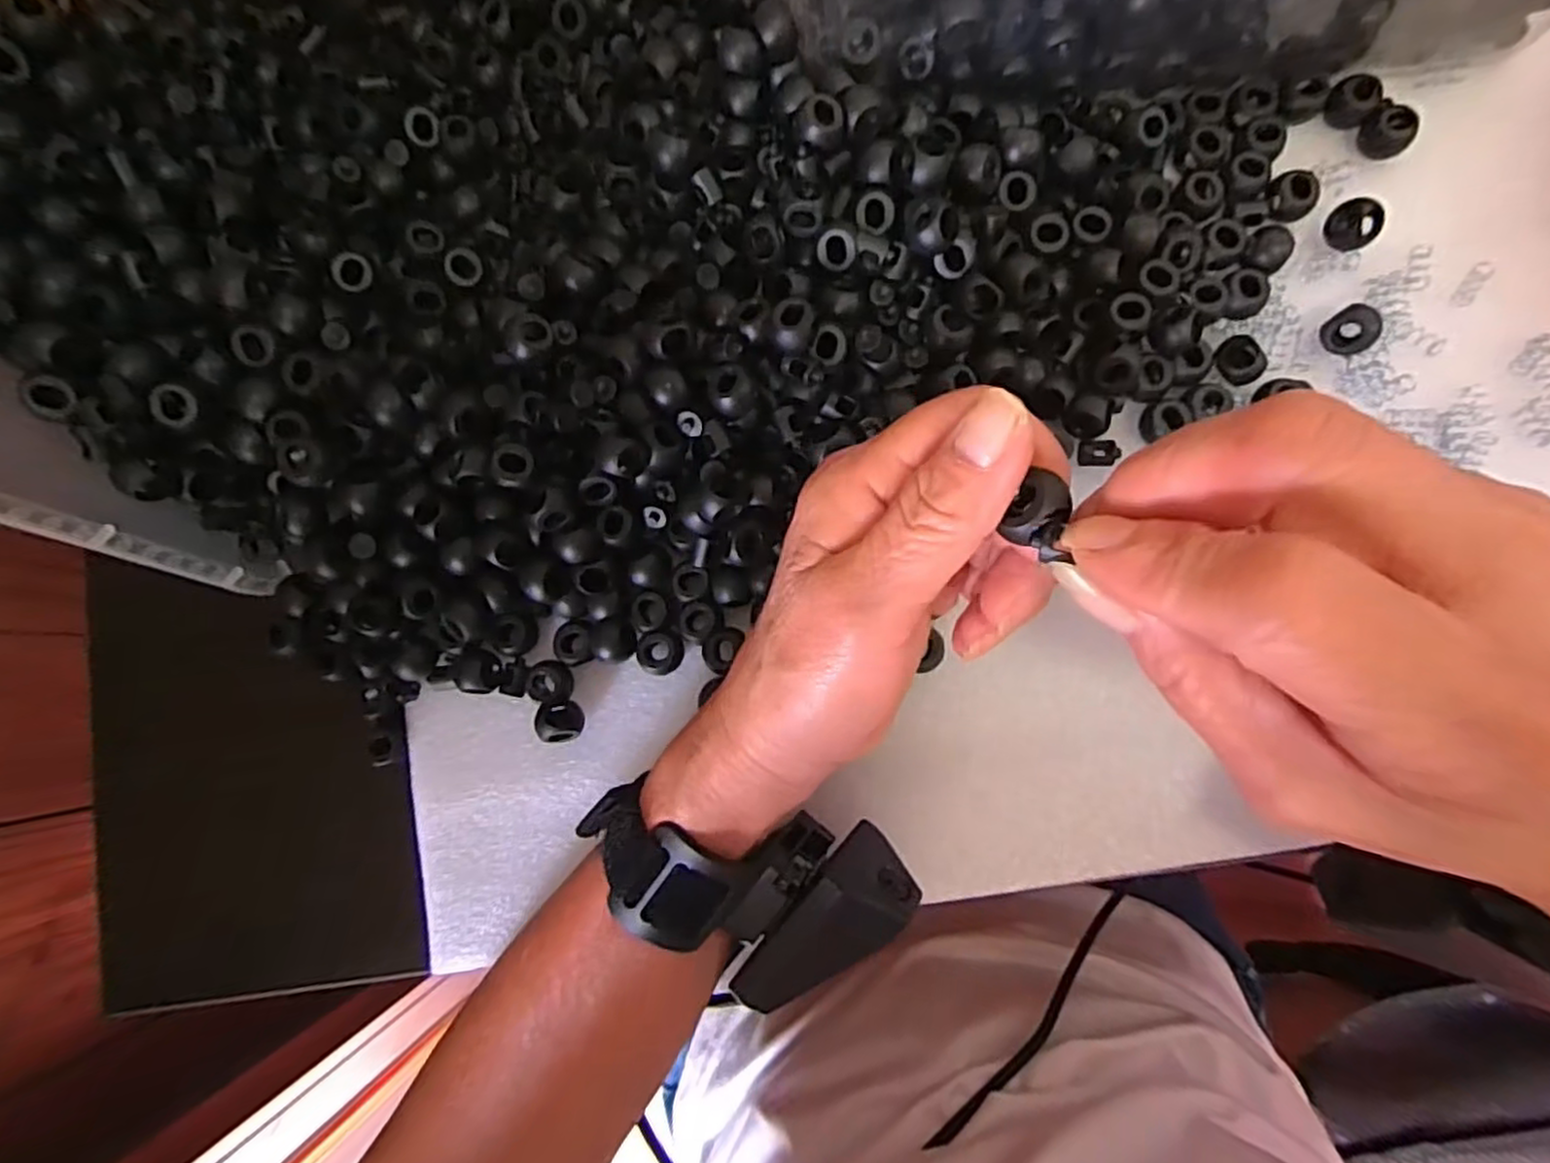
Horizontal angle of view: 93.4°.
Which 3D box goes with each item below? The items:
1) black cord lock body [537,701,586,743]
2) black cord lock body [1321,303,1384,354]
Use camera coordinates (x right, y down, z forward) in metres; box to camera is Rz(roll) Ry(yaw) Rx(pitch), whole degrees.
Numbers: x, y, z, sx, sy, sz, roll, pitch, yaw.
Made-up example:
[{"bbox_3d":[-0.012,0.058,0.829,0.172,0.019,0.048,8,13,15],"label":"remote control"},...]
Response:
[{"bbox_3d":[-0.081,0.053,0.277,0.016,0.012,0.015,0,84,5],"label":"black cord lock body"},{"bbox_3d":[0.209,-0.091,0.265,0.013,0.013,0.016,-29,83,1],"label":"black cord lock body"}]

